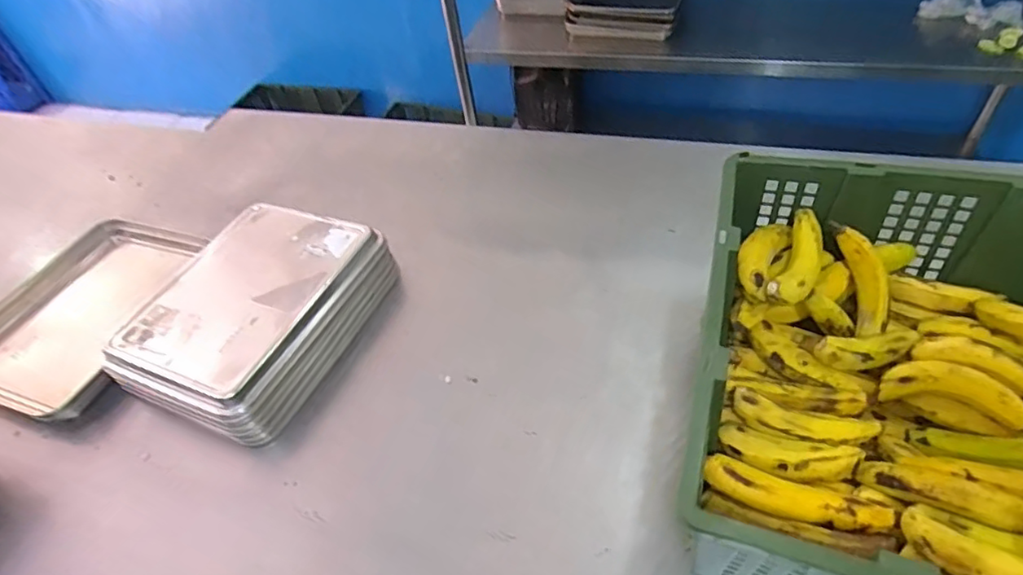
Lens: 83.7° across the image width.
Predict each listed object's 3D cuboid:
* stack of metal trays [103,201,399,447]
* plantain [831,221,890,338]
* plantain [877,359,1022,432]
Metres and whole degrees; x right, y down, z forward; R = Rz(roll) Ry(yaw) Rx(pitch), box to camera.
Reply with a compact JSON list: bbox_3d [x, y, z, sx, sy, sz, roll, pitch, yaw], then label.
[{"bbox_3d":[-0.304,0.021,0.676,0.236,0.070,0.286,14,52,21],"label":"stack of metal trays"},{"bbox_3d":[0.334,-0.010,0.540,0.035,0.108,0.024,-16,1,-9],"label":"plantain"},{"bbox_3d":[0.371,0.092,0.485,0.100,0.048,0.035,13,51,20],"label":"plantain"}]

